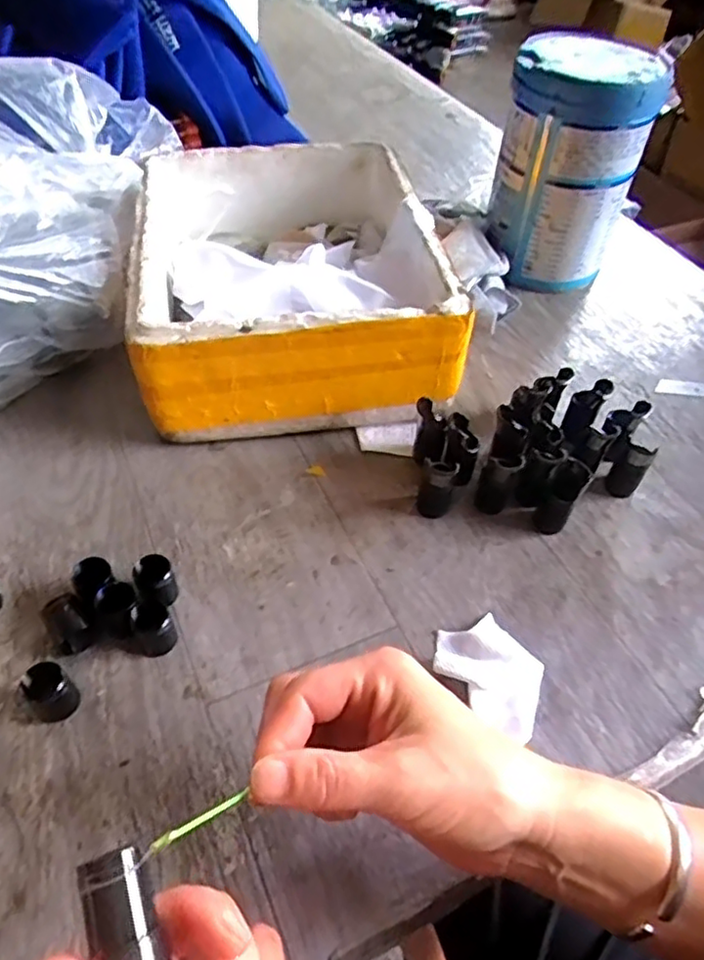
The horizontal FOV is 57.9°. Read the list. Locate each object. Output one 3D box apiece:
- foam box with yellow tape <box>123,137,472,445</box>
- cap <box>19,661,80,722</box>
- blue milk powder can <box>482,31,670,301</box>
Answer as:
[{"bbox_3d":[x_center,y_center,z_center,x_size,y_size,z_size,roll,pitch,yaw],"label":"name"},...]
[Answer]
[{"bbox_3d":[-0.057,-0.168,0.537,0.227,0.109,0.279,-6,50,-9],"label":"foam box with yellow tape"},{"bbox_3d":[-0.161,0.113,0.339,0.020,0.029,0.021,2,49,-2],"label":"cap"},{"bbox_3d":[0.204,-0.293,0.610,0.126,0.193,0.132,15,50,10],"label":"blue milk powder can"}]

